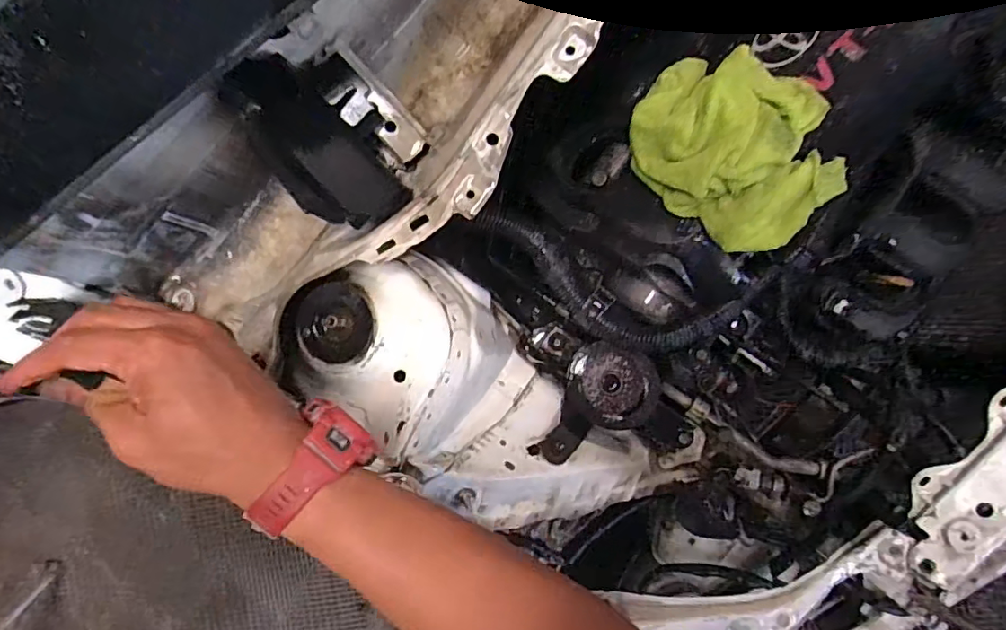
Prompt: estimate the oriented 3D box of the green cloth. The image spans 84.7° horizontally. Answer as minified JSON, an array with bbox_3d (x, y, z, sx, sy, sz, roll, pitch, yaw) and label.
[{"bbox_3d":[0.194,-0.137,0.445,0.173,0.067,0.140,40,95,6],"label":"green cloth"}]

